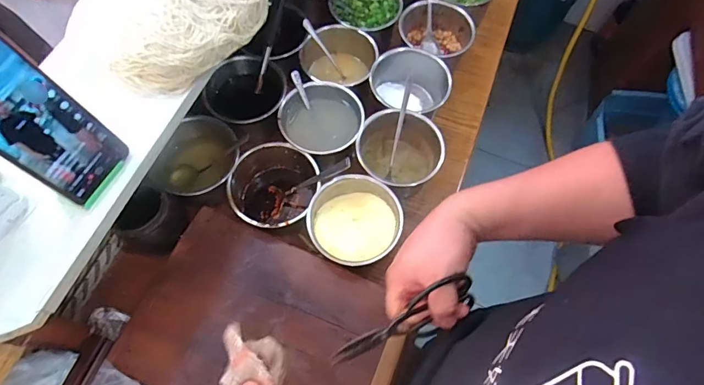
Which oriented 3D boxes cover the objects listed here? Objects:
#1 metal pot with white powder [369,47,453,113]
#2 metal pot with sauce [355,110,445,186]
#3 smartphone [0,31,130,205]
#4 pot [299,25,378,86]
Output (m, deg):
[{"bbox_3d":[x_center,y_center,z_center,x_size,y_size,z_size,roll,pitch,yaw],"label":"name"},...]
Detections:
[{"bbox_3d":[0.104,-0.179,0.745,0.142,0.083,0.126,4,65,0],"label":"metal pot with white powder"},{"bbox_3d":[0.073,-0.059,0.687,0.133,0.087,0.135,1,66,-2],"label":"metal pot with sauce"},{"bbox_3d":[-0.275,-0.059,0.373,0.006,0.165,0.075,16,64,28],"label":"smartphone"},{"bbox_3d":[-0.024,-0.223,0.768,0.134,0.100,0.119,-1,66,-3],"label":"pot"}]

